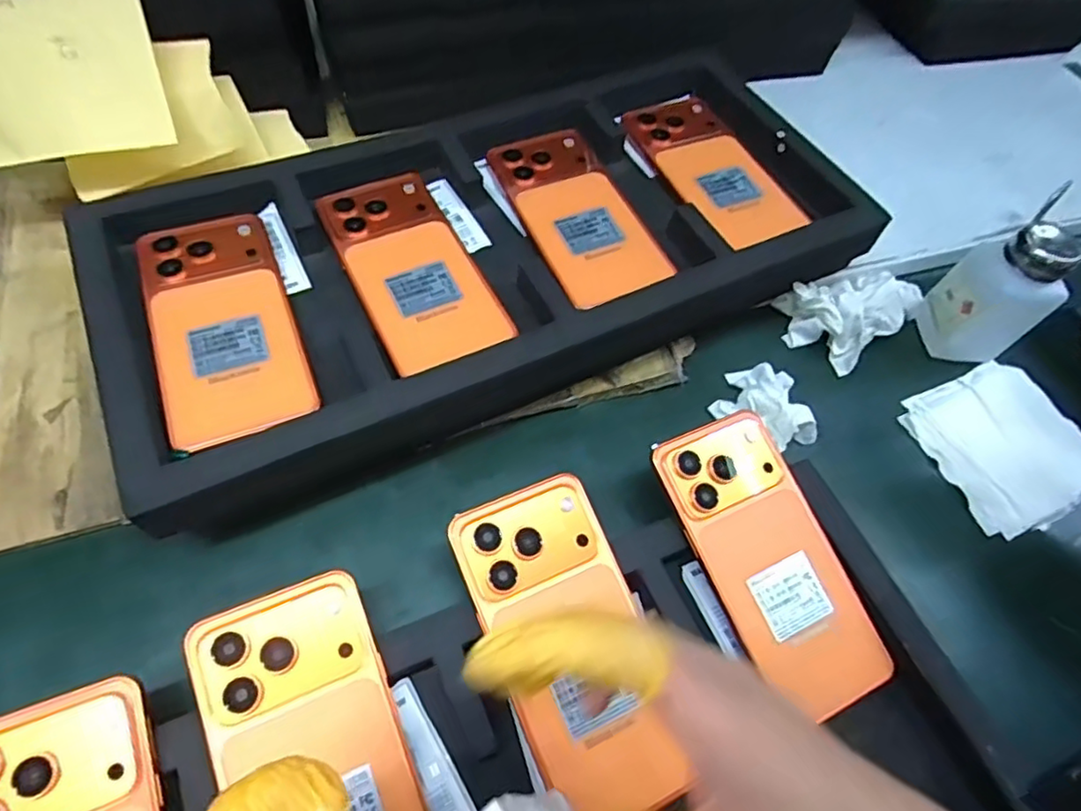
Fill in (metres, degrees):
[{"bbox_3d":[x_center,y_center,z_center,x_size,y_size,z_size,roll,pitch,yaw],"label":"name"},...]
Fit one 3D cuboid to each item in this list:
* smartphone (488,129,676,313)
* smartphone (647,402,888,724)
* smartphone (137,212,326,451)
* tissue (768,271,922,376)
[{"bbox_3d":[0.024,-0.133,0.429,0.075,0.010,0.154,-19,62,-18],"label":"smartphone"},{"bbox_3d":[0.131,0.086,0.349,0.076,0.010,0.164,-25,79,-14],"label":"smartphone"},{"bbox_3d":[-0.183,-0.048,0.358,0.074,0.017,0.159,-20,62,-18],"label":"smartphone"},{"bbox_3d":[0.235,-0.077,0.468,0.102,0.037,0.077,-33,67,-24],"label":"tissue"}]

